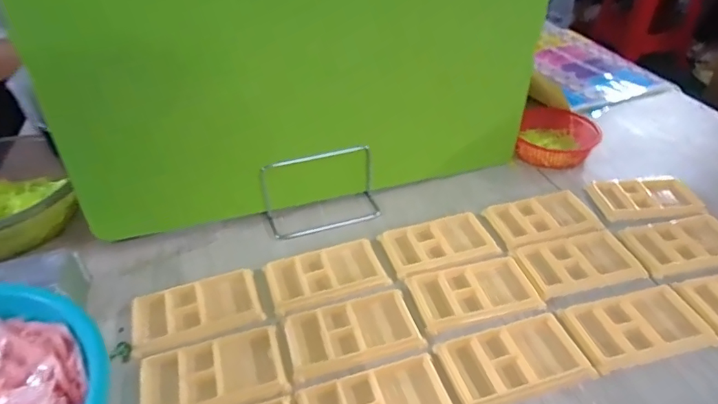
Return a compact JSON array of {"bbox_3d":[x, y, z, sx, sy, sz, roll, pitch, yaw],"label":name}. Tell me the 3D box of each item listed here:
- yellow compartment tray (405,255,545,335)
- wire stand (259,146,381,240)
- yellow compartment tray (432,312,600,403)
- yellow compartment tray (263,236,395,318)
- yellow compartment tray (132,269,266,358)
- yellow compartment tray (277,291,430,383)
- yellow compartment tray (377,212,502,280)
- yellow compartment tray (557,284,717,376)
[{"bbox_3d":[0.133,0.105,0.563,0.138,0.012,0.080,-11,39,-11],"label":"yellow compartment tray"},{"bbox_3d":[-0.051,-0.013,0.667,0.160,0.084,0.072,-12,40,-13],"label":"wire stand"},{"bbox_3d":[0.157,0.159,0.490,0.141,0.015,0.077,-12,40,-12],"label":"yellow compartment tray"},{"bbox_3d":[-0.040,0.086,0.588,0.139,0.015,0.083,-14,40,-15],"label":"yellow compartment tray"},{"bbox_3d":[-0.183,0.121,0.549,0.137,0.013,0.083,-15,40,-15],"label":"yellow compartment tray"},{"bbox_3d":[-0.007,0.141,0.523,0.138,0.013,0.079,-11,39,-11],"label":"yellow compartment tray"},{"bbox_3d":[0.102,0.054,0.615,0.136,0.010,0.083,-13,40,-13],"label":"yellow compartment tray"},{"bbox_3d":[0.298,0.132,0.517,0.146,0.008,0.080,-11,39,-11],"label":"yellow compartment tray"}]

